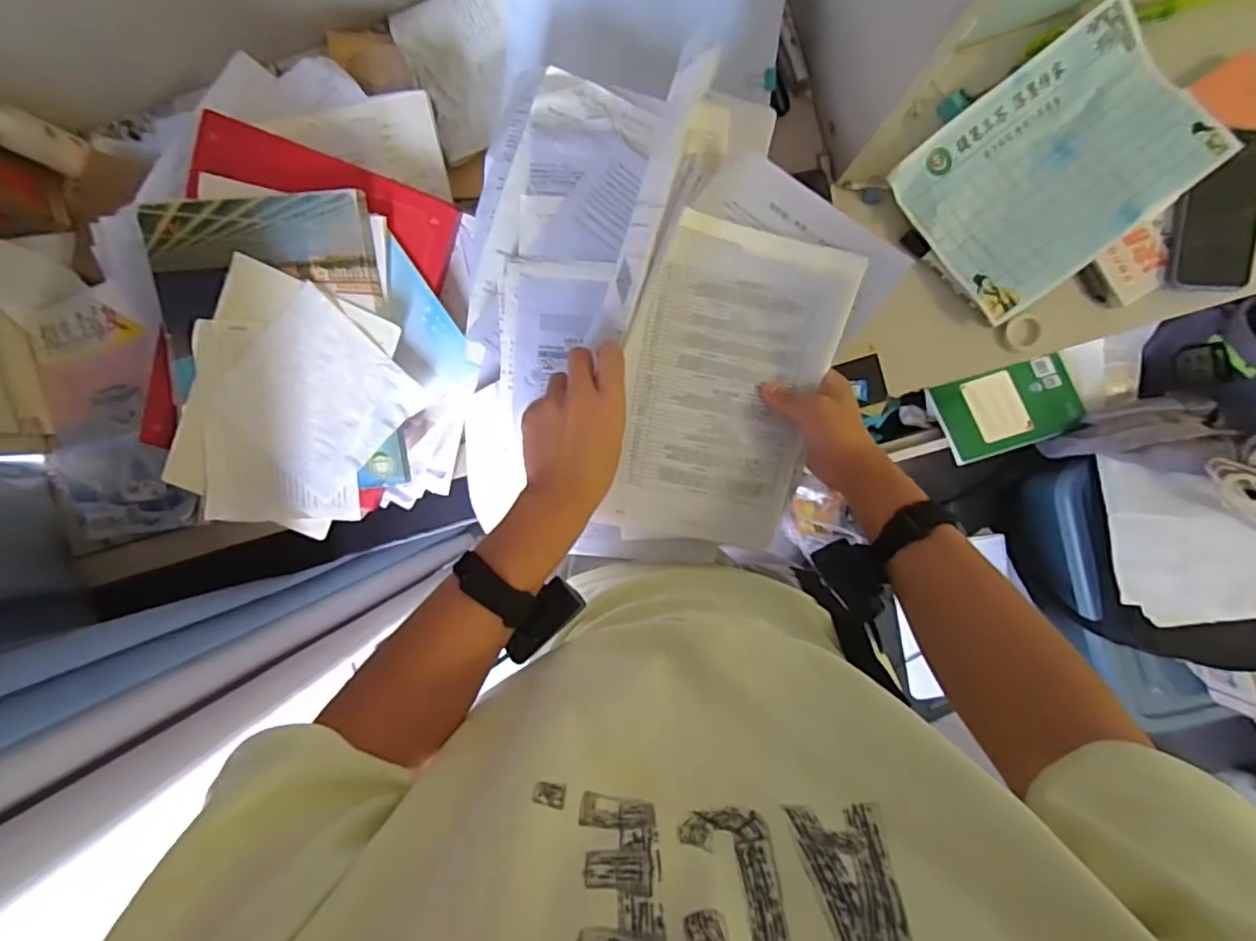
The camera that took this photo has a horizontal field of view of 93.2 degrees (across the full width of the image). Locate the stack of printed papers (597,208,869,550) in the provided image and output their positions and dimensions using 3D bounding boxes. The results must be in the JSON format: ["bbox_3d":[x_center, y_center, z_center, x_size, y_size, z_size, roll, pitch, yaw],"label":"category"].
[{"bbox_3d":[0.086,-0.077,0.564,0.197,0.037,0.297,13,94,2],"label":"stack of printed papers"}]

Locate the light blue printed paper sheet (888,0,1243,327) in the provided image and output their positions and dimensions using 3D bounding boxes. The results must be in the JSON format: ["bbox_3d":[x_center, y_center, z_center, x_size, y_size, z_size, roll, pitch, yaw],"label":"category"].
[{"bbox_3d":[0.454,-0.324,0.632,0.281,0.031,0.208,-38,91,4],"label":"light blue printed paper sheet"}]

